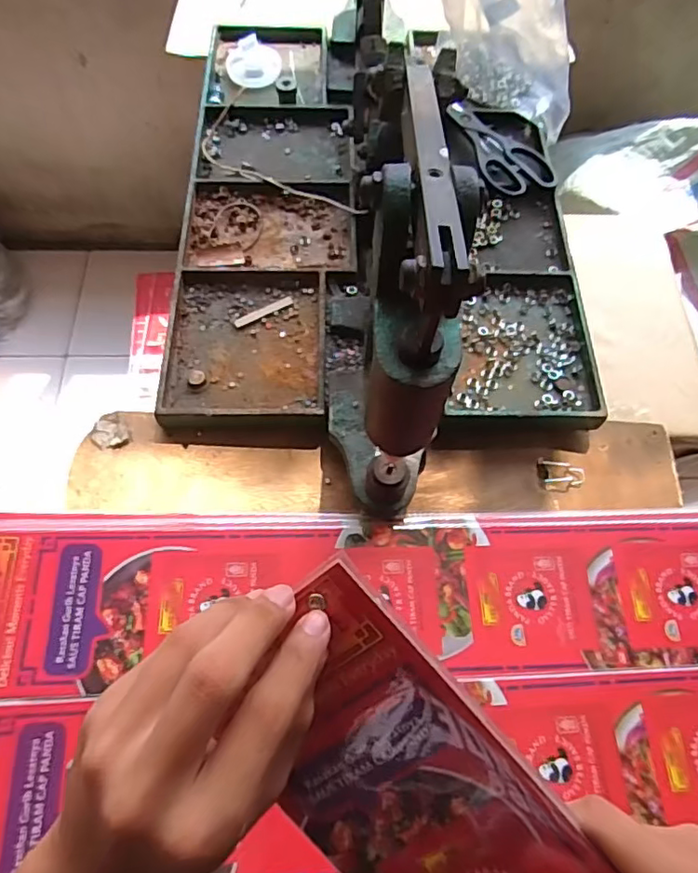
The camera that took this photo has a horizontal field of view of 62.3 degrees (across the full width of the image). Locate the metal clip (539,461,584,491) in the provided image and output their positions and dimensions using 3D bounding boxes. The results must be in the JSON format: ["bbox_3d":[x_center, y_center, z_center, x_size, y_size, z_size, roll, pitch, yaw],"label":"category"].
[{"bbox_3d":[0.167,0.030,0.455,0.035,0.005,0.023,0,64,-3],"label":"metal clip"}]

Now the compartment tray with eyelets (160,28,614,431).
[{"bbox_3d":[0.022,-0.237,0.557,0.343,0.027,0.501,0,64,-3],"label":"compartment tray with eyelets"}]

